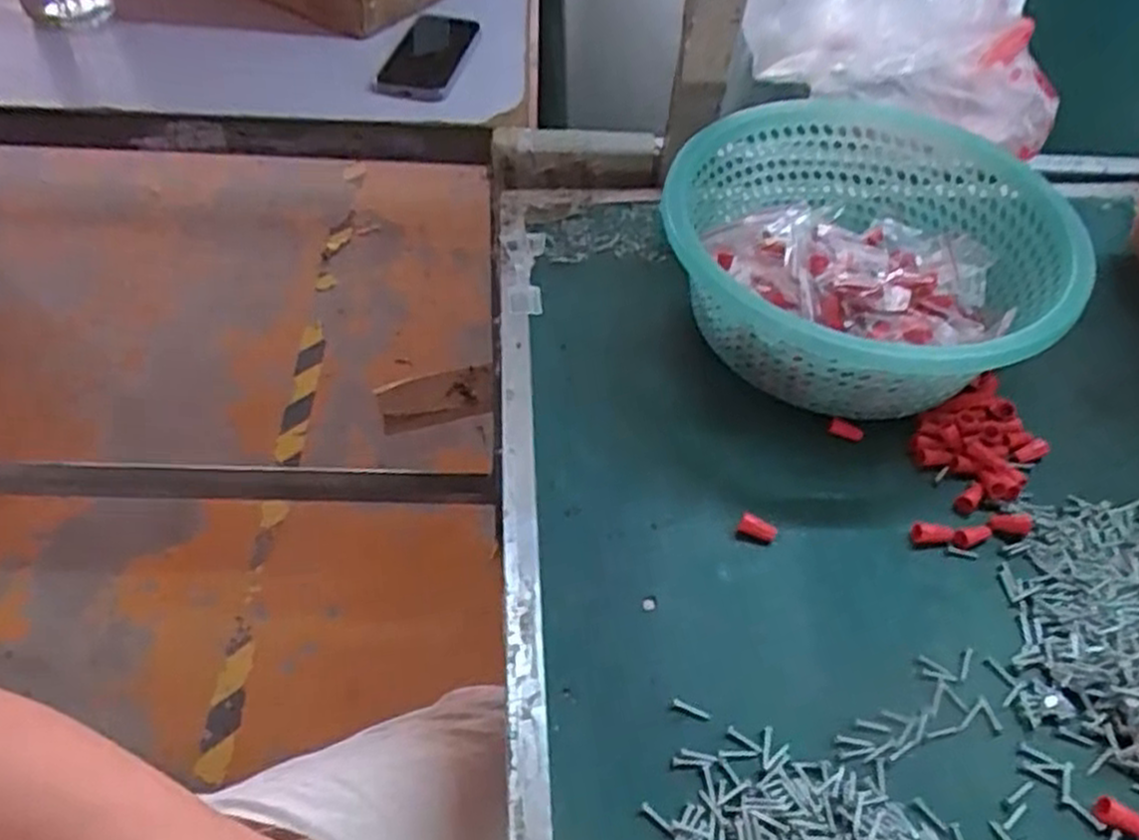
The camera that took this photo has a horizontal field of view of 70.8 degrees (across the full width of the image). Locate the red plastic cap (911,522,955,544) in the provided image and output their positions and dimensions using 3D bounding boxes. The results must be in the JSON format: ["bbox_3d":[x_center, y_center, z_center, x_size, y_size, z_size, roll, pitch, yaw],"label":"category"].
[{"bbox_3d":[0.225,0.071,0.498,0.024,0.013,0.012,3,50,-1],"label":"red plastic cap"}]

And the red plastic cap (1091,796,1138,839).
[{"bbox_3d":[0.276,0.198,0.398,0.027,0.010,0.014,28,54,18],"label":"red plastic cap"}]

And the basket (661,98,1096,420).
[{"bbox_3d":[0.219,-0.117,0.593,0.281,0.108,0.265,2,50,-2],"label":"basket"}]

